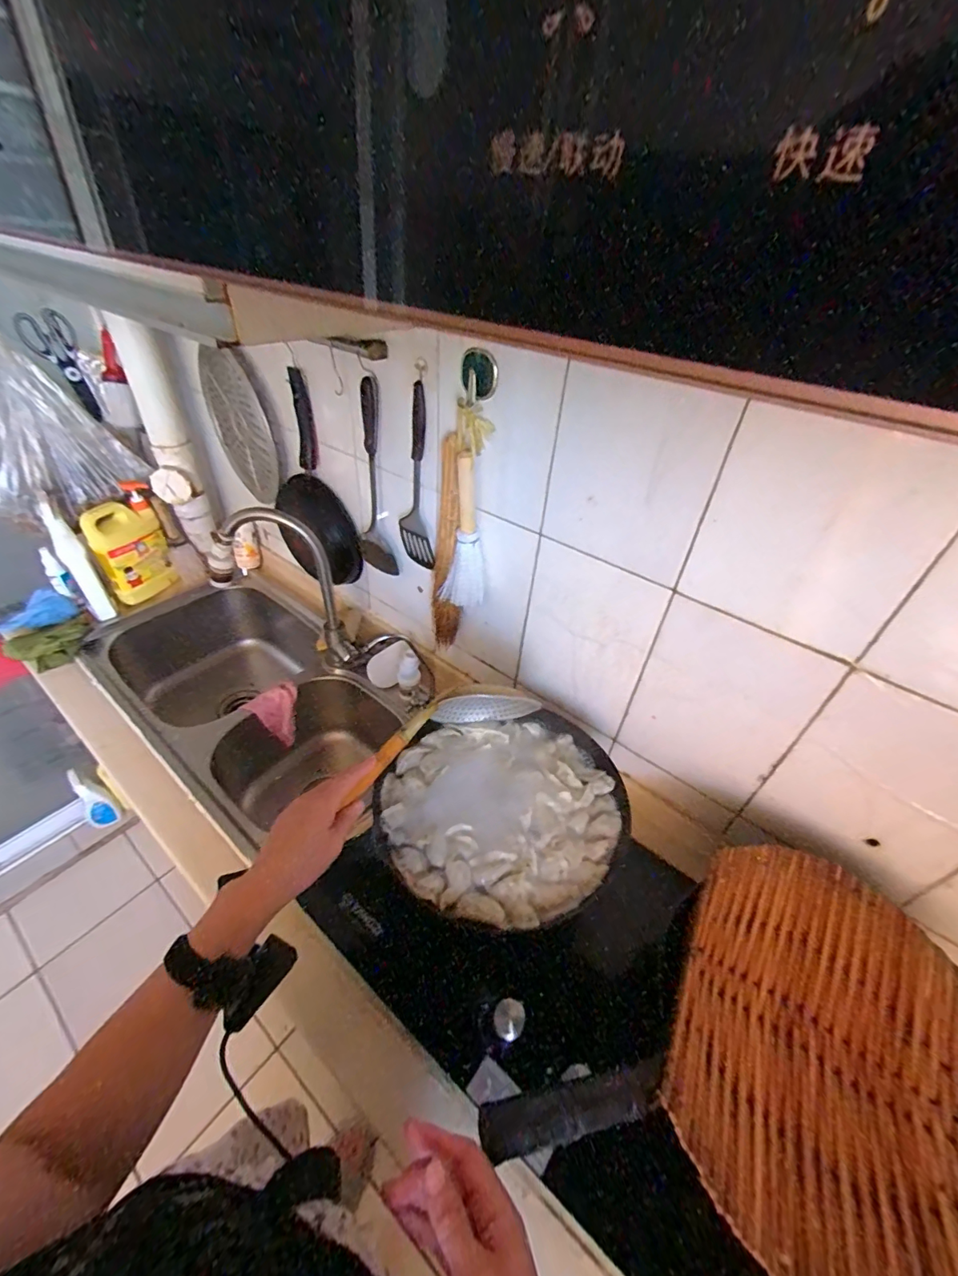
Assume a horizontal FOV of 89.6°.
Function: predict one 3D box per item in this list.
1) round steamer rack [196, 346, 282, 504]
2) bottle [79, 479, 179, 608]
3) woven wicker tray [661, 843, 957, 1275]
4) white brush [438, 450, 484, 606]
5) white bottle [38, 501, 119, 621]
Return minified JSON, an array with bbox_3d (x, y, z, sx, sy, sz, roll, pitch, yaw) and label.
[{"bbox_3d":[-0.492,-0.436,0.992,0.255,0.266,0.020,45,52,12],"label":"round steamer rack"},{"bbox_3d":[-0.774,-0.200,1.079,0.059,0.230,0.148,27,45,24],"label":"bottle"},{"bbox_3d":[0.332,0.390,0.463,0.256,0.051,0.356,25,44,22],"label":"woven wicker tray"},{"bbox_3d":[-0.024,-0.153,0.740,0.060,0.233,0.048,-21,46,-27],"label":"white brush"},{"bbox_3d":[-0.835,-0.147,1.009,0.047,0.225,0.068,-28,50,-32],"label":"white bottle"}]

